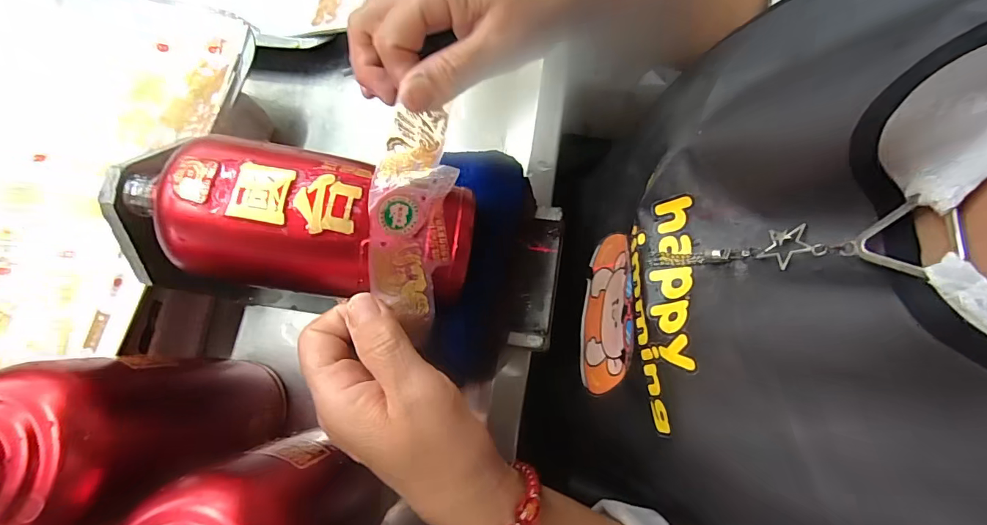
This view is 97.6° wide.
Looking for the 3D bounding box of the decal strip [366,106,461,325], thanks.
[{"bbox_3d":[-0.042,-0.025,0.225,0.038,0.024,0.112,3,87,1],"label":"decal strip"}]

